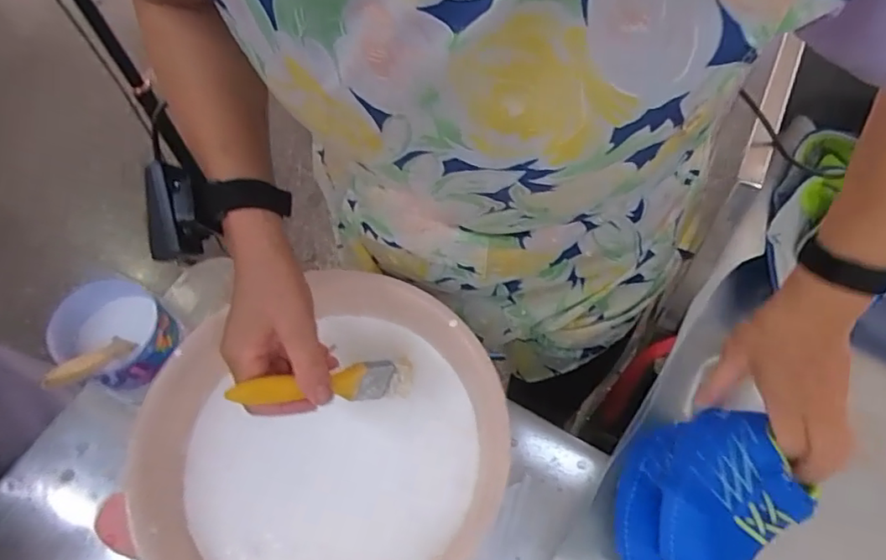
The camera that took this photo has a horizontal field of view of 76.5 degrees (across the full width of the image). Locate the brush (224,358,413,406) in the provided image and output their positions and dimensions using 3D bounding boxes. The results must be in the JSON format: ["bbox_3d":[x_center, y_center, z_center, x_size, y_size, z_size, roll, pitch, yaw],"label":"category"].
[{"bbox_3d":[-0.091,0.081,0.434,0.149,0.033,0.022,4,53,-39],"label":"brush"}]

